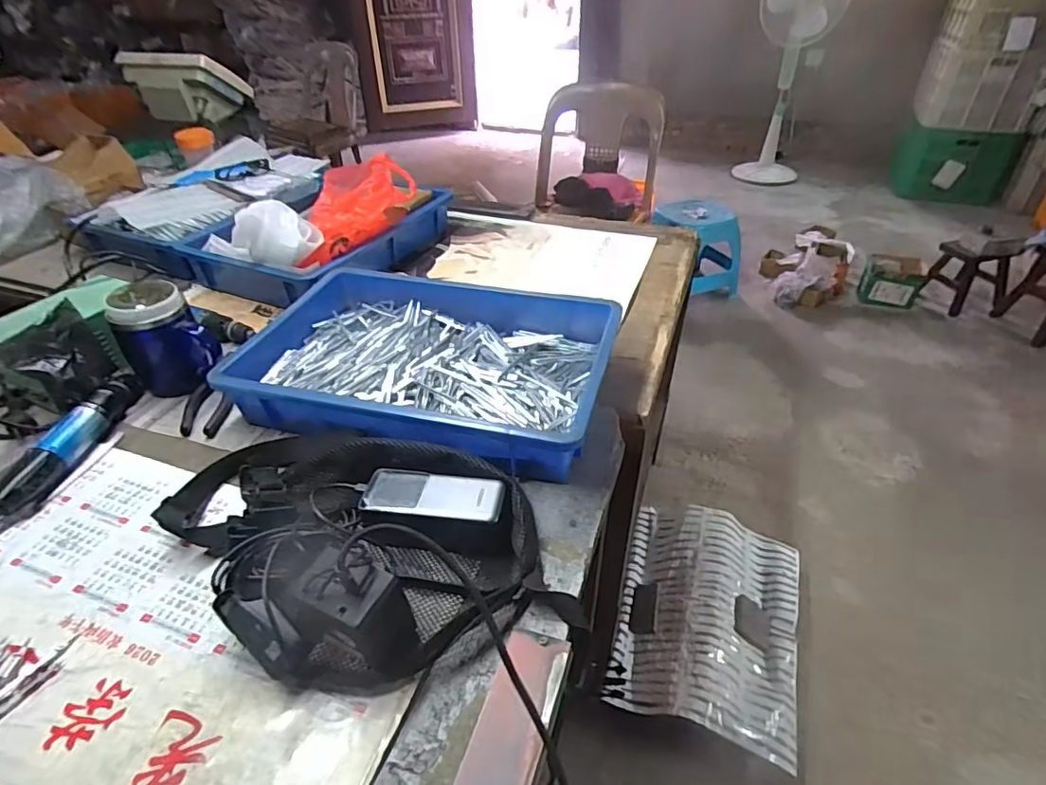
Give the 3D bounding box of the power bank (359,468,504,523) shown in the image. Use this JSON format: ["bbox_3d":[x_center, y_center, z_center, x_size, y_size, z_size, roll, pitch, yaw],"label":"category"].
[{"bbox_3d":[-0.084,0.097,0.526,0.128,0.014,0.052,4,38,6],"label":"power bank"}]

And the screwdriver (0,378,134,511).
[{"bbox_3d":[-0.517,0.050,0.636,0.039,0.035,0.207,1,38,2],"label":"screwdriver"}]

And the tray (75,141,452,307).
[{"bbox_3d":[-0.470,-0.355,1.036,0.523,0.160,0.426,15,41,19],"label":"tray"}]

